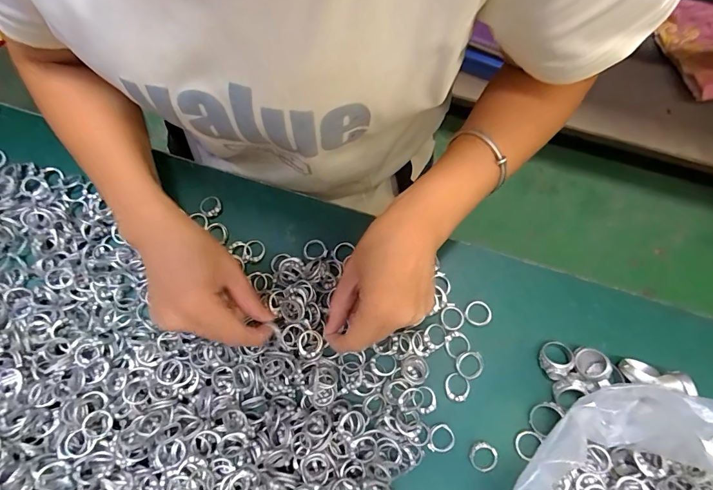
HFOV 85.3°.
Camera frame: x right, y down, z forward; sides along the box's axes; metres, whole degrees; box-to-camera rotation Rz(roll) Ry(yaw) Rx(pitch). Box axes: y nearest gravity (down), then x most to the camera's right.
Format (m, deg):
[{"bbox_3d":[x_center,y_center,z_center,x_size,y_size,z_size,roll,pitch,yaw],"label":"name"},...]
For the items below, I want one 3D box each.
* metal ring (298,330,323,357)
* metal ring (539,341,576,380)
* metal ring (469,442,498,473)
[{"bbox_3d":[-0.039,0.083,0.325,0.020,0.009,0.021,0,74,1],"label":"metal ring"},{"bbox_3d":[0.163,0.092,0.314,0.028,0.017,0.024,-41,77,-9],"label":"metal ring"},{"bbox_3d":[0.100,0.167,0.304,0.022,0.006,0.021,0,74,1],"label":"metal ring"}]

